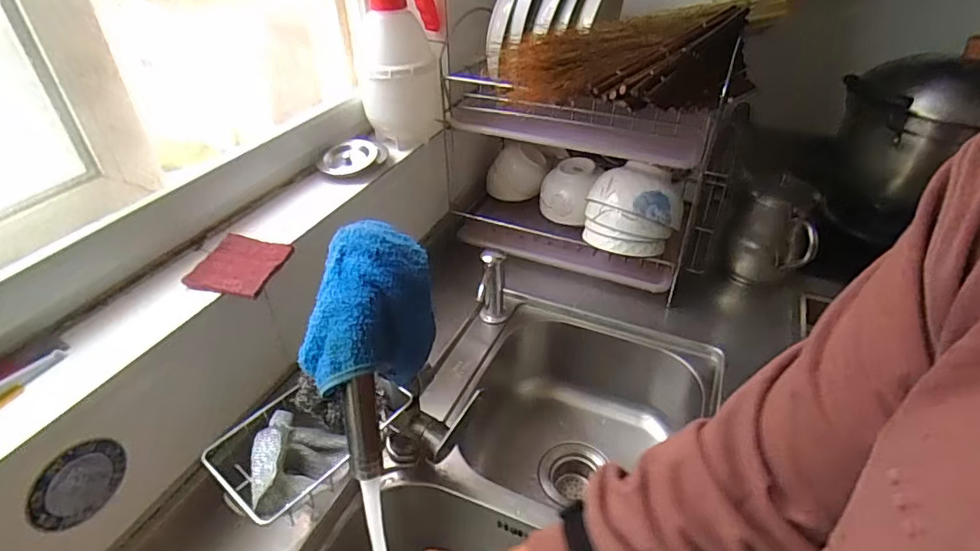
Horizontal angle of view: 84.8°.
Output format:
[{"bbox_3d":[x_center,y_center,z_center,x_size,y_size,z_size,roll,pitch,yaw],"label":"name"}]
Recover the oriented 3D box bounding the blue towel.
[{"bbox_3d":[-0.083,0.032,0.390,0.075,0.097,0.126,7,38,10],"label":"blue towel"}]

